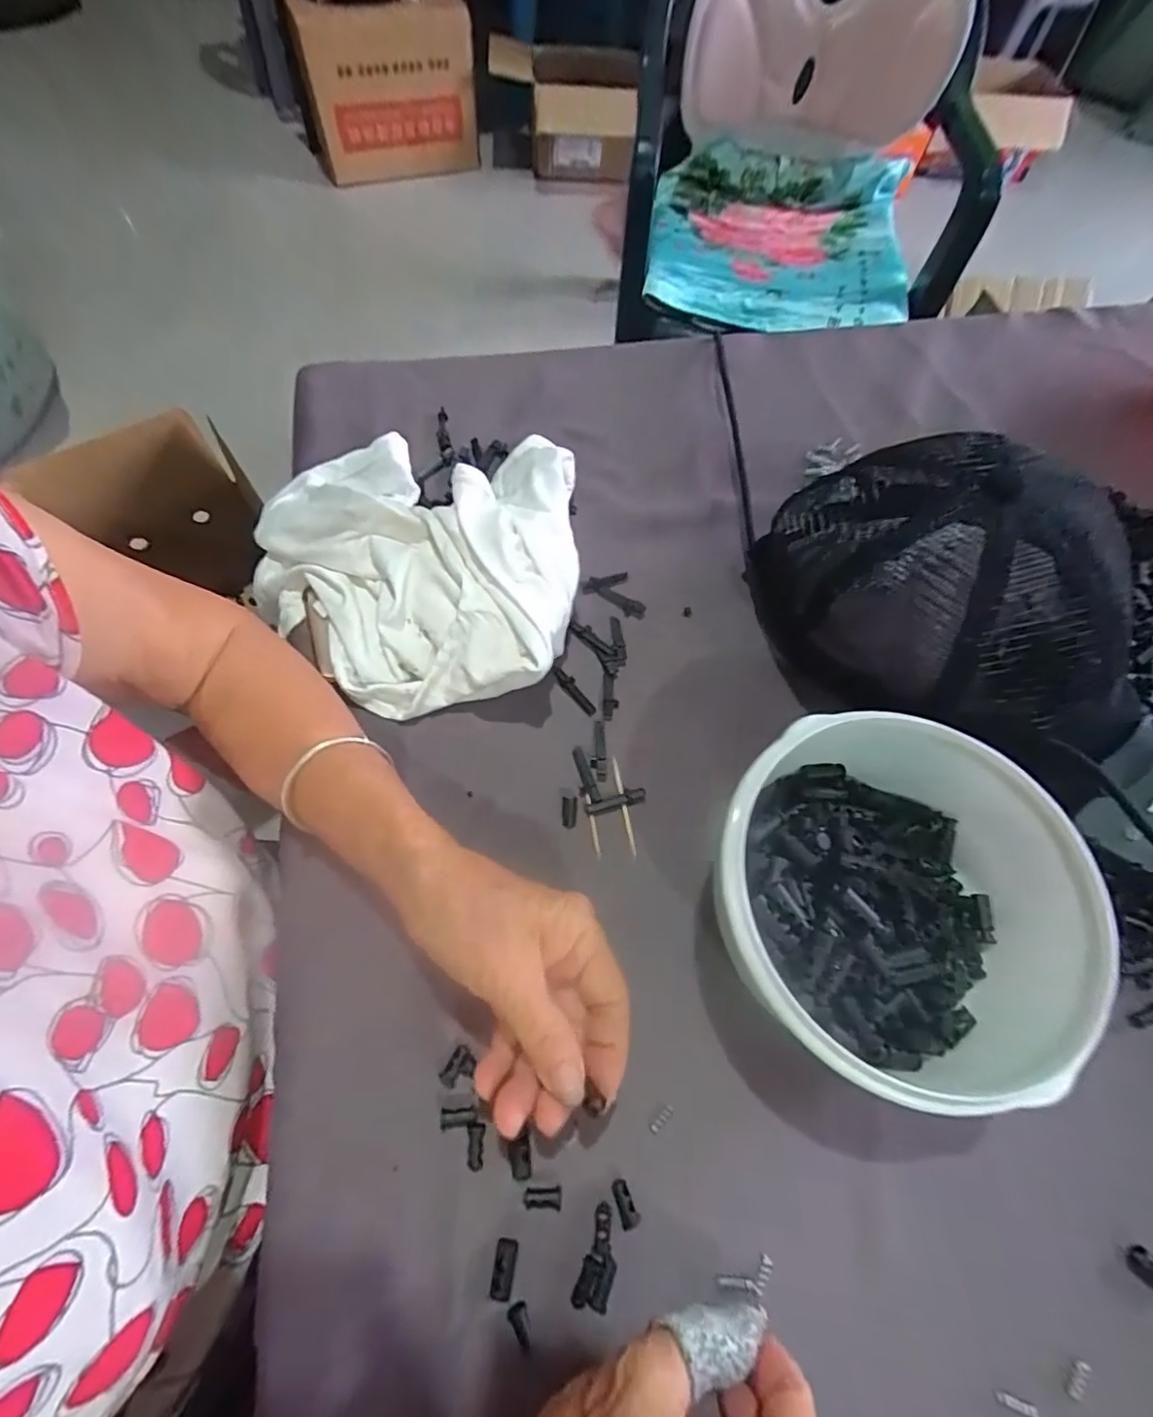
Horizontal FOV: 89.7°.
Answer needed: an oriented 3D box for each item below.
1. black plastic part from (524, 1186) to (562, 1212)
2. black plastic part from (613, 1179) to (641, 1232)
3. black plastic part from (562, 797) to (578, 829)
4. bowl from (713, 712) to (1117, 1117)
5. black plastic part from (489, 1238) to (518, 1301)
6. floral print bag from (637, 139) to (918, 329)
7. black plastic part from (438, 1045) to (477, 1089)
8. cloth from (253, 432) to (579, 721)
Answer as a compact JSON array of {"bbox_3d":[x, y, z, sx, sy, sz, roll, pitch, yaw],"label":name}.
[{"bbox_3d":[-0.015,0.218,0.257,0.017,0.004,0.008,0,64,-1],"label":"black plastic part"},{"bbox_3d":[0.022,0.221,0.258,0.008,0.005,0.019,-23,67,-11],"label":"black plastic part"},{"bbox_3d":[-0.004,0.060,0.334,0.008,0.004,0.018,0,64,-1],"label":"black plastic part"},{"bbox_3d":[0.155,0.088,0.284,0.150,0.082,0.162,0,64,-1],"label":"bowl"},{"bbox_3d":[-0.031,0.239,0.246,0.009,0.004,0.020,10,65,4],"label":"black plastic part"},{"bbox_3d":[0.292,-0.675,0.846,0.364,0.111,0.248,10,65,1],"label":"floral print bag"},{"bbox_3d":[-0.056,0.172,0.277,0.012,0.005,0.018,29,67,12],"label":"black plastic part"},{"bbox_3d":[-0.110,-0.104,0.379,0.211,0.060,0.209,-2,65,-2],"label":"cloth"}]

